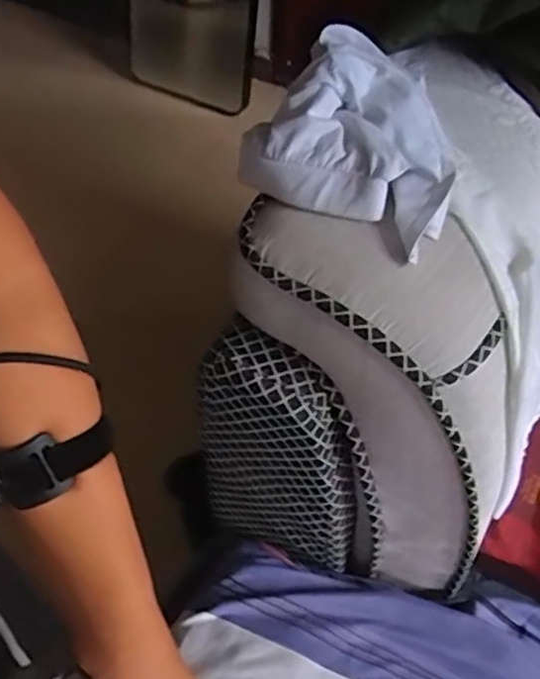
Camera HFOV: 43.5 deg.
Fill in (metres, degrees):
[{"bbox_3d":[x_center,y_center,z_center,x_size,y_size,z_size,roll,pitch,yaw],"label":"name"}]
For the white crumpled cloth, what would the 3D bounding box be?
[{"bbox_3d":[0.090,-0.187,0.611,0.179,0.087,0.170,30,54,20],"label":"white crumpled cloth"}]

